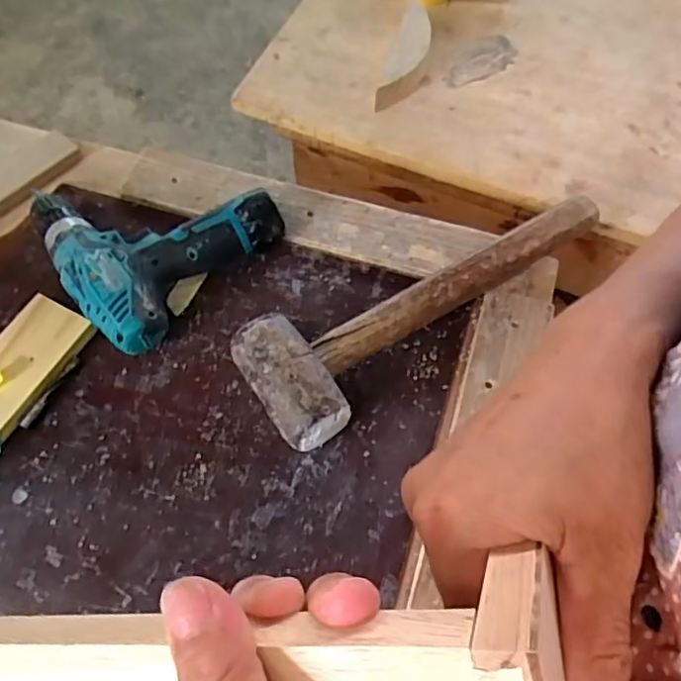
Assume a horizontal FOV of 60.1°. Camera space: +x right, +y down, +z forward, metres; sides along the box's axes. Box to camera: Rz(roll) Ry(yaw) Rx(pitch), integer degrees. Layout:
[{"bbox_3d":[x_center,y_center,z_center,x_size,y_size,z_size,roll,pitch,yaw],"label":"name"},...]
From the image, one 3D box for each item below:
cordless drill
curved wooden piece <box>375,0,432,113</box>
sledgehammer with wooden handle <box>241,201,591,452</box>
[{"bbox_3d":[-0.173,-0.098,0.534,0.177,0.051,0.177,41,71,19],"label":"cordless drill"},{"bbox_3d":[0.085,-0.347,0.711,0.047,0.031,0.183,14,65,8],"label":"curved wooden piece"},{"bbox_3d":[0.080,-0.040,0.500,0.344,0.057,0.109,-33,67,-14],"label":"sledgehammer with wooden handle"}]

